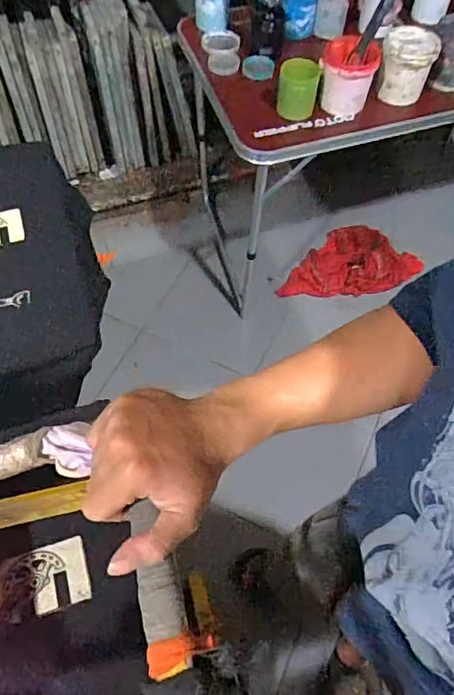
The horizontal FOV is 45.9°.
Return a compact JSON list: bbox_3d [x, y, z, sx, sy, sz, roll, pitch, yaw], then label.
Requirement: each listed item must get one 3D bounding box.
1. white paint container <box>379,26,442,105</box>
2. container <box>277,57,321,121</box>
[{"bbox_3d":[0.421,-0.661,1.265,0.126,0.150,0.123,19,61,9],"label":"white paint container"},{"bbox_3d":[0.165,-0.597,1.233,0.087,0.138,0.081,10,60,4],"label":"container"}]

